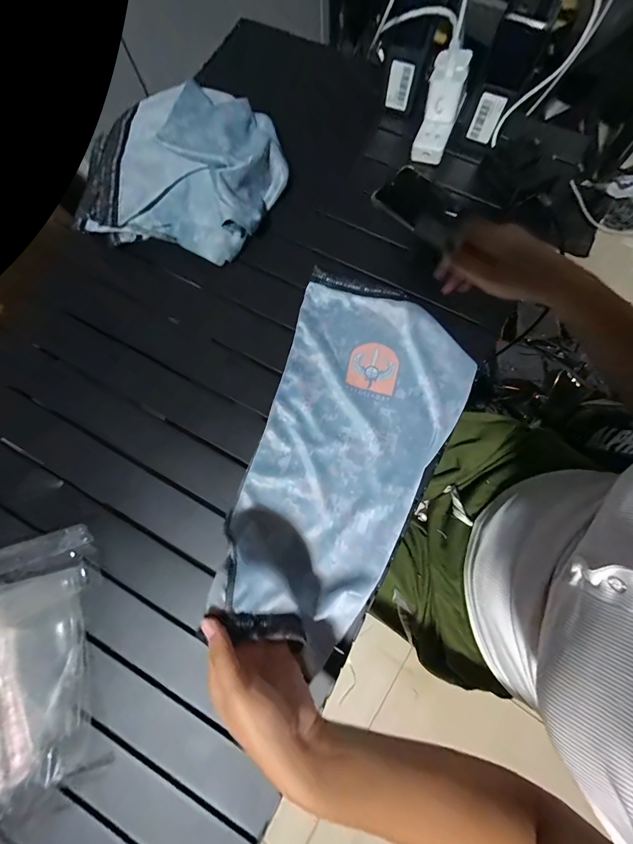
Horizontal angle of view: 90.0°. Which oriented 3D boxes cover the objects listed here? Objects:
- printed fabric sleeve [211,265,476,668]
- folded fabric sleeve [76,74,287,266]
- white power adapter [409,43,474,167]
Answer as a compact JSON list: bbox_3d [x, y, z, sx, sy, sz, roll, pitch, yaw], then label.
[{"bbox_3d":[0.038,0.020,0.333,0.206,0.077,0.394,17,78,5],"label":"printed fabric sleeve"},{"bbox_3d":[-0.167,-0.339,0.422,0.240,0.071,0.231,0,77,1],"label":"folded fabric sleeve"},{"bbox_3d":[0.165,-0.415,0.419,0.047,0.026,0.117,17,117,5],"label":"white power adapter"}]

